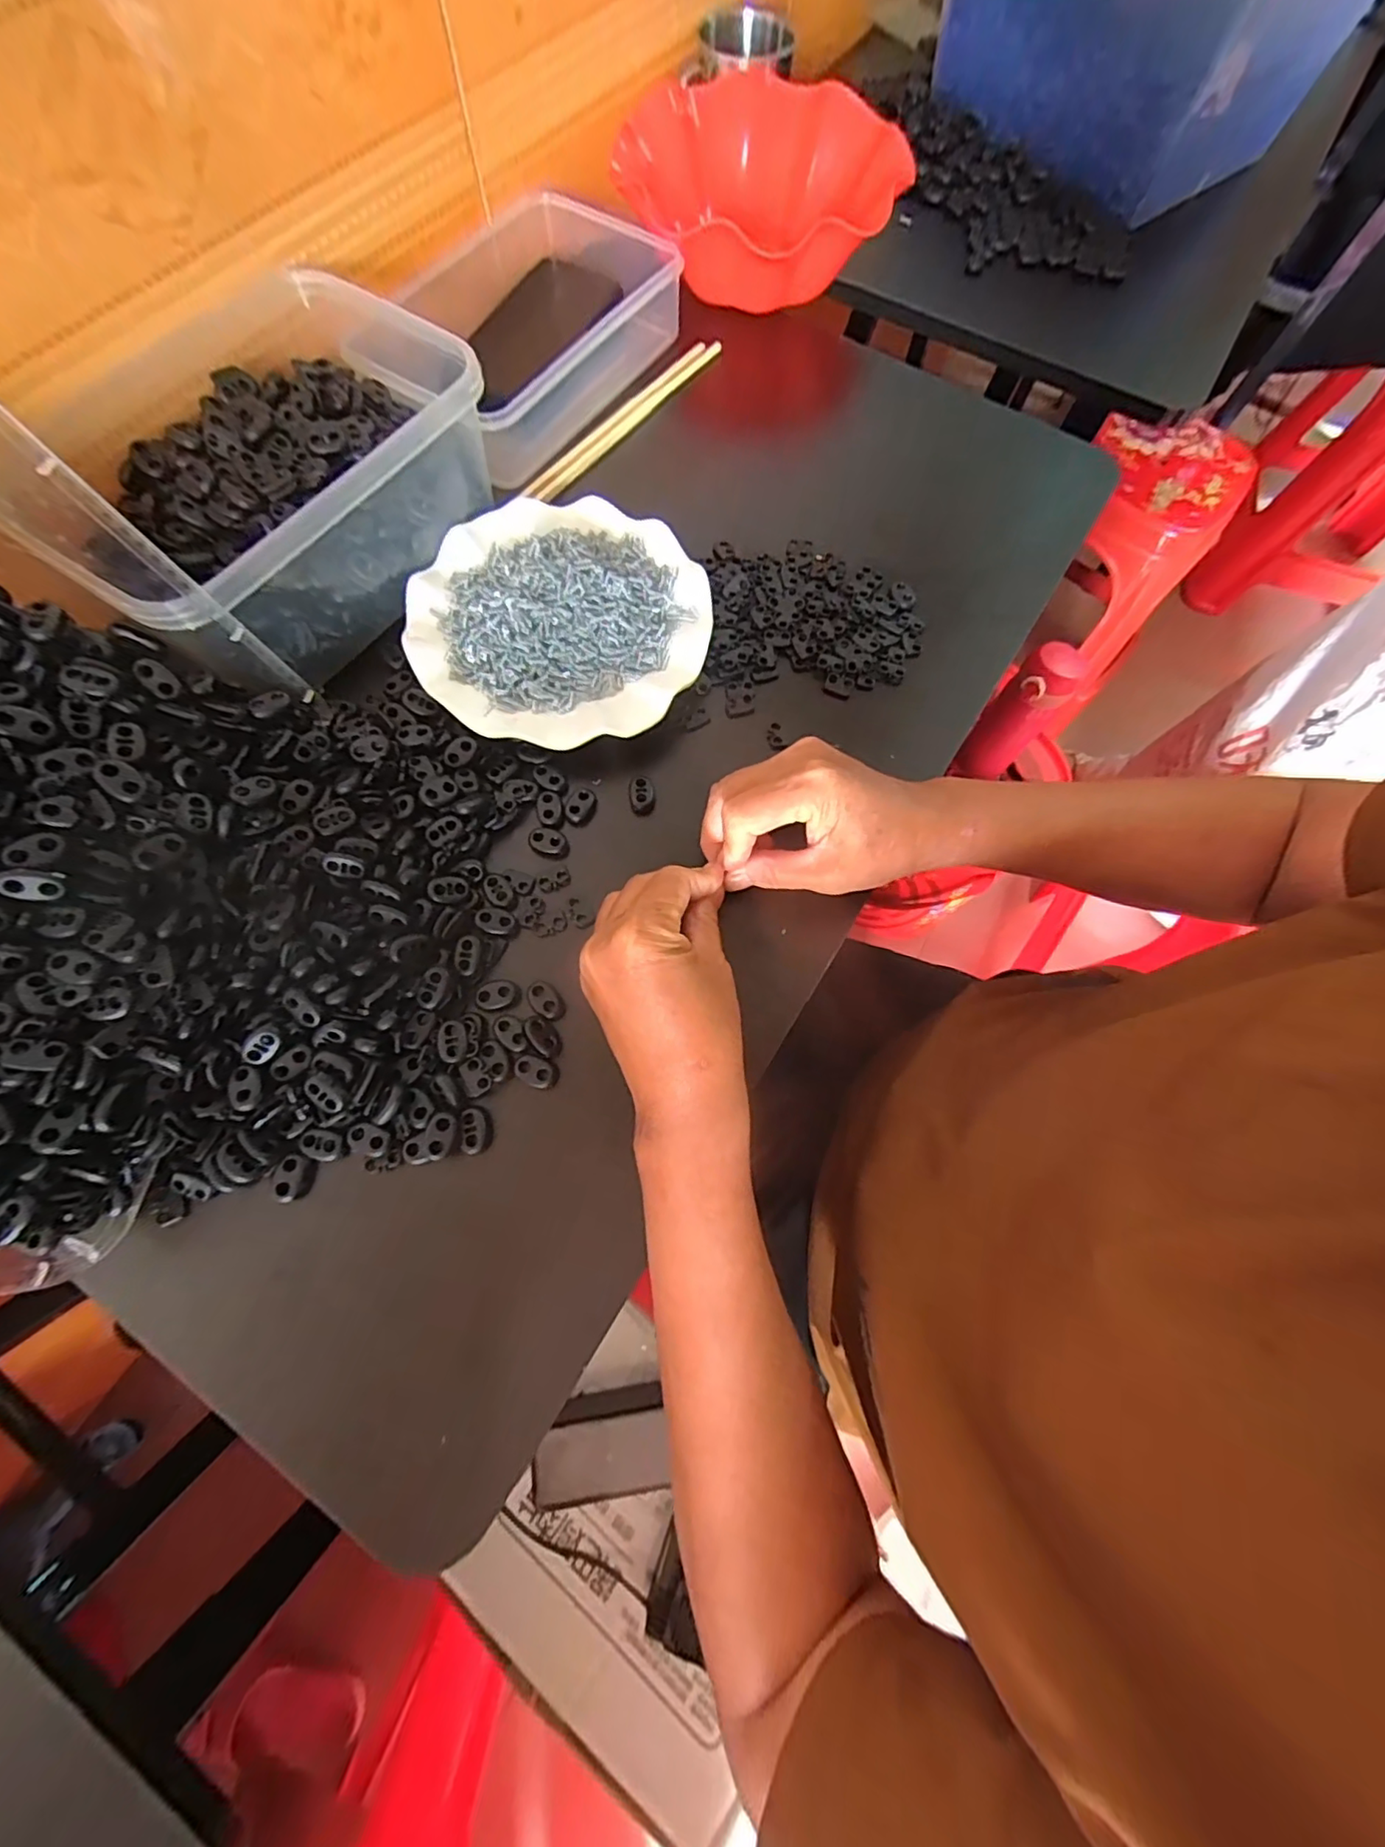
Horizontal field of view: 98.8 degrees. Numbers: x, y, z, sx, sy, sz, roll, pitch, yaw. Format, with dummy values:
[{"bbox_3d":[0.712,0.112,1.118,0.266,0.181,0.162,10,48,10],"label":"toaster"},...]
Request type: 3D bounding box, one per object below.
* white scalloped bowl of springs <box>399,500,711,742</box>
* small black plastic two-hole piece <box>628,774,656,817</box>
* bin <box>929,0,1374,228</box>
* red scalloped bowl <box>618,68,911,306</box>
[{"bbox_3d":[-0.082,-0.192,0.368,0.179,0.031,0.178,1,72,-2],"label":"white scalloped bowl of springs"},{"bbox_3d":[-0.030,-0.076,0.352,0.015,0.007,0.024,-4,72,-4],"label":"small black plastic two-hole piece"},{"bbox_3d":[0.377,-0.781,0.516,0.188,0.127,0.330,-28,75,-11],"label":"bin"},{"bbox_3d":[0.051,-0.591,0.490,0.214,0.072,0.201,1,72,-2],"label":"red scalloped bowl"}]

